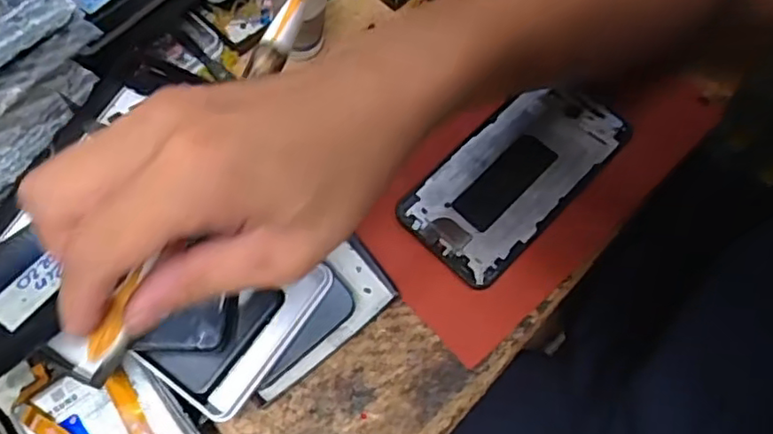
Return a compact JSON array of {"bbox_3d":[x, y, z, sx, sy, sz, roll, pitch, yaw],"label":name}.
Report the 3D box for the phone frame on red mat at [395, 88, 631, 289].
[{"bbox_3d":[0.084,-0.030,0.412,0.153,0.012,0.074,-42,77,-16],"label":"phone frame on red mat"}]

